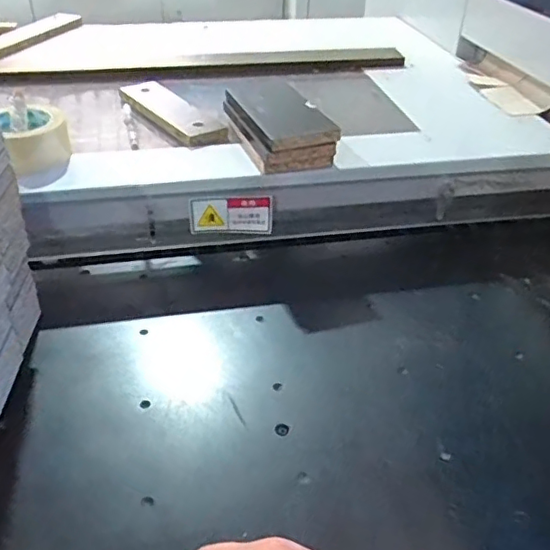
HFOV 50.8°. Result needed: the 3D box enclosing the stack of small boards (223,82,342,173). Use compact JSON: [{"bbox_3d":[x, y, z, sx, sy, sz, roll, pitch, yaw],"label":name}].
[{"bbox_3d":[-0.001,-0.206,0.754,0.097,0.056,0.196,-12,38,-17],"label":"stack of small boards"}]

